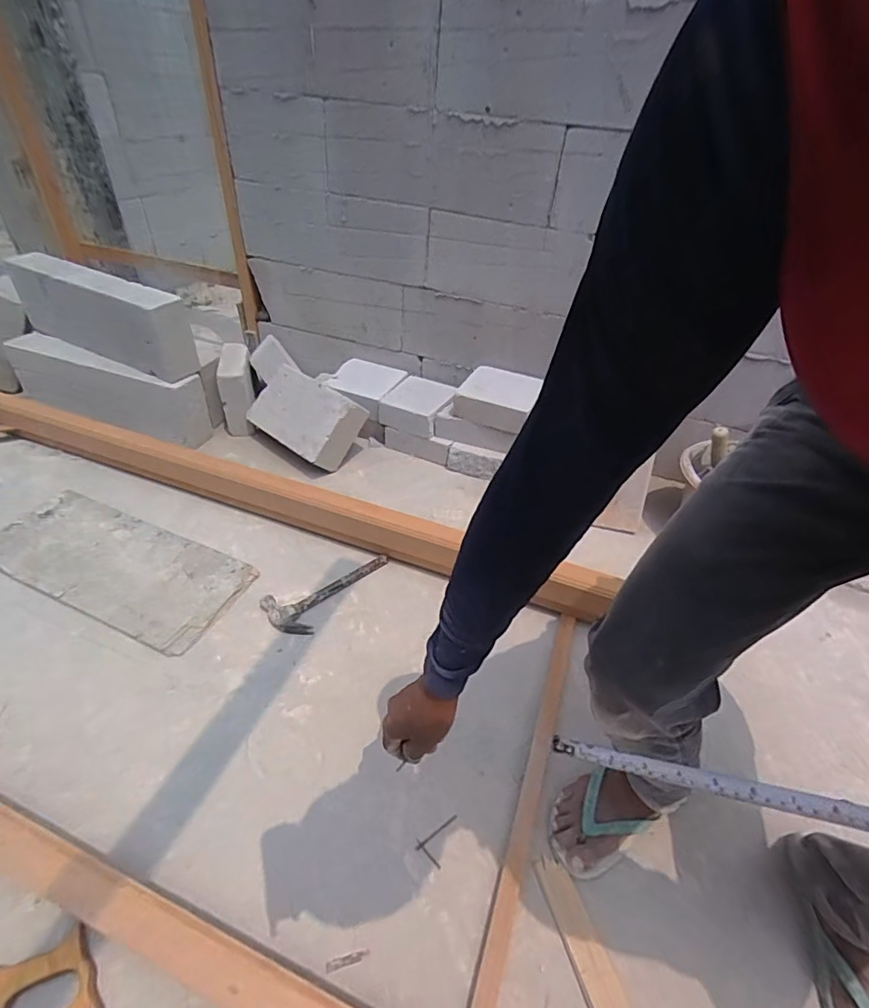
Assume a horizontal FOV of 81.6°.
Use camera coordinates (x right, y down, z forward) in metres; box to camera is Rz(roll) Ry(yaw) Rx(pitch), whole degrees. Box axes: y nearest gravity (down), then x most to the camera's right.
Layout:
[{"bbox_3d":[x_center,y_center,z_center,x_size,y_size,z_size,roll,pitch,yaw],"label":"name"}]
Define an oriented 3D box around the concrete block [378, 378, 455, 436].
[{"bbox_3d":[-0.046,-0.287,1.466,0.185,0.076,0.209,14,41,12],"label":"concrete block"}]

